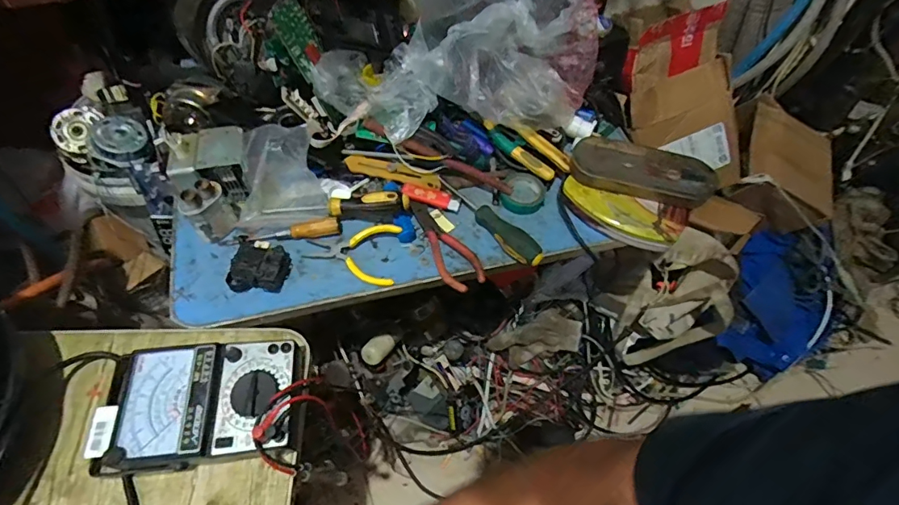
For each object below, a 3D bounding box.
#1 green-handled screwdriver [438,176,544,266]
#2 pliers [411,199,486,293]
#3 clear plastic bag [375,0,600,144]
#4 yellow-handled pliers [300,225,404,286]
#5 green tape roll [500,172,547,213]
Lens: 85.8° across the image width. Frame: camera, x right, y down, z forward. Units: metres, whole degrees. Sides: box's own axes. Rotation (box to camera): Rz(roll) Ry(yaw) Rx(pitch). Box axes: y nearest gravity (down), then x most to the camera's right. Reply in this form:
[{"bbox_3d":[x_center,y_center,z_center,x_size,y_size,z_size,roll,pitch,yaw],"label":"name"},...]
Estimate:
[{"bbox_3d":[0.050,-0.048,0.637,0.031,0.024,0.180,-37,66,-22],"label":"green-handled screwdriver"},{"bbox_3d":[-0.010,-0.013,0.623,0.051,0.018,0.153,-27,63,-18],"label":"pliers"},{"bbox_3d":[0.053,-0.280,0.615,0.286,0.205,0.140,-5,58,-6],"label":"clear plastic bag"},{"bbox_3d":[-0.123,0.000,0.602,0.114,0.023,0.073,5,58,1],"label":"yellow-handled pliers"},{"bbox_3d":[0.104,-0.081,0.670,0.056,0.015,0.059,1,58,-2],"label":"green tape roll"}]

